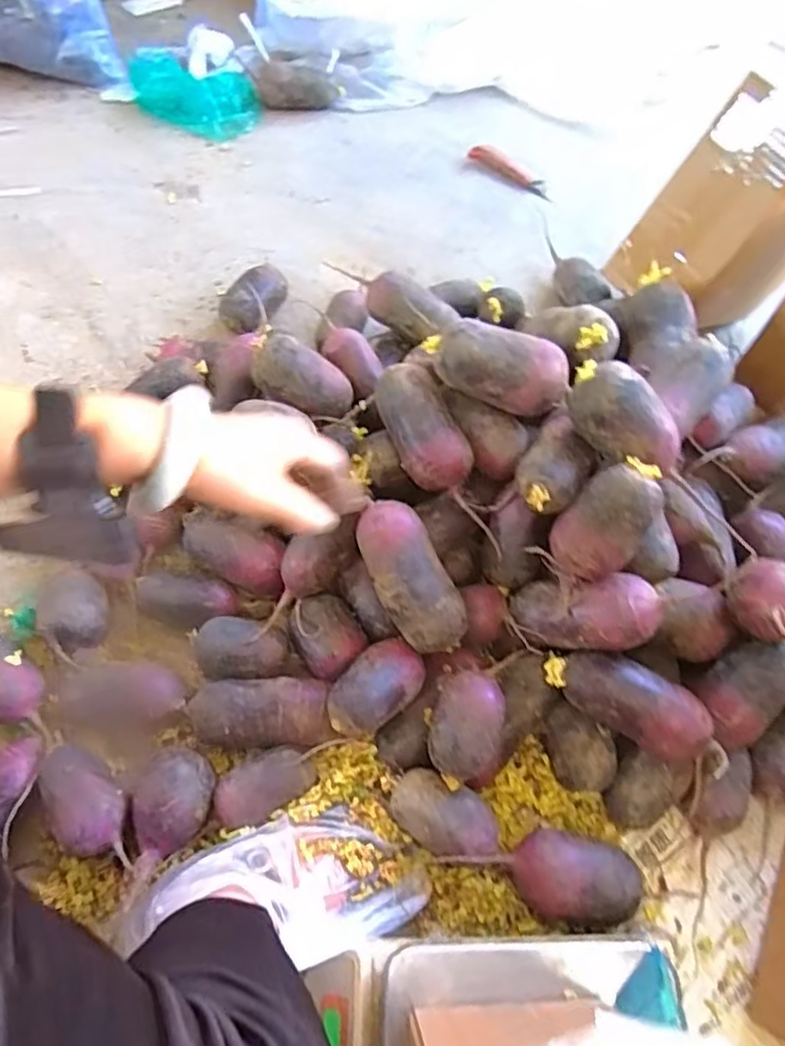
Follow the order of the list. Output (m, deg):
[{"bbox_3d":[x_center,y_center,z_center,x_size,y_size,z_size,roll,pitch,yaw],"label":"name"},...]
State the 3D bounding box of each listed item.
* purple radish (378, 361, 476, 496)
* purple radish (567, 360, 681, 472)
[{"bbox_3d":[0.029,-0.093,0.617,0.056,0.052,0.125,-23,67,-15],"label":"purple radish"},{"bbox_3d":[0.207,-0.092,0.549,0.108,0.051,0.056,43,68,16],"label":"purple radish"}]

